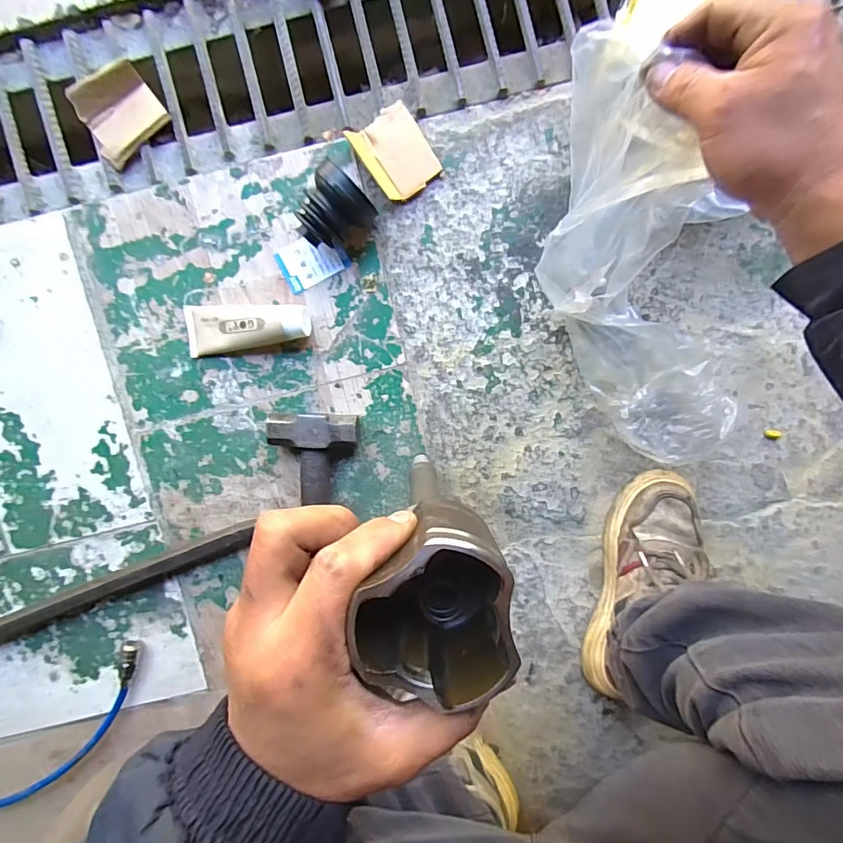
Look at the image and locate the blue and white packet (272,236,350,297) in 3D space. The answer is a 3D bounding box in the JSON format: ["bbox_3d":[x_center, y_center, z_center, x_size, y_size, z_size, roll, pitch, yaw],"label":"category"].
[{"bbox_3d":[-0.132,-0.195,0.590,0.078,0.006,0.054,-27,95,2],"label":"blue and white packet"}]

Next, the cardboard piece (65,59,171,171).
[{"bbox_3d":[-0.350,-0.361,0.573,0.086,0.020,0.091,-32,95,2],"label":"cardboard piece"}]

